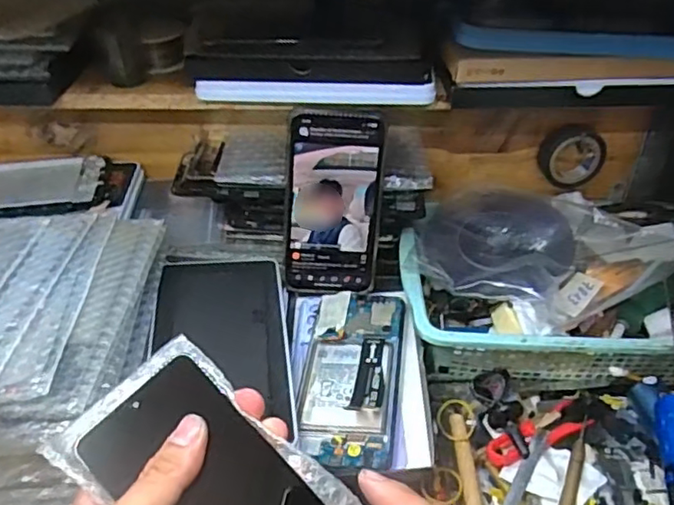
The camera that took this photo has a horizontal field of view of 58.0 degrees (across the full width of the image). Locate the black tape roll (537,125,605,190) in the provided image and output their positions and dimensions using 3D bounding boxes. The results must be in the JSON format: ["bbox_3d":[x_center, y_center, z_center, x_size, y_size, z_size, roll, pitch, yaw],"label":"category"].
[{"bbox_3d":[0.213,-0.088,0.552,0.051,0.055,0.029,-5,38,-6],"label":"black tape roll"}]

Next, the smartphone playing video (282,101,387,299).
[{"bbox_3d":[-0.003,-0.038,0.486,0.073,0.151,0.006,3,20,-4],"label":"smartphone playing video"}]

